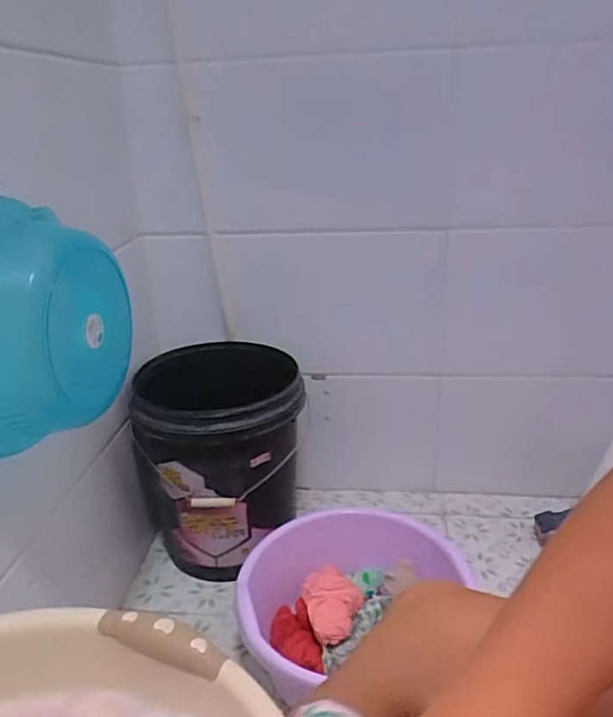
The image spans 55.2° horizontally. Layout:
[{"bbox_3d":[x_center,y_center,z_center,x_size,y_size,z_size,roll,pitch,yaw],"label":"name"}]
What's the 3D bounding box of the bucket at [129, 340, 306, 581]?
[{"bbox_3d":[-0.161,0.190,1.137,0.300,0.343,0.300,-2,23,1],"label":"bucket"}]

